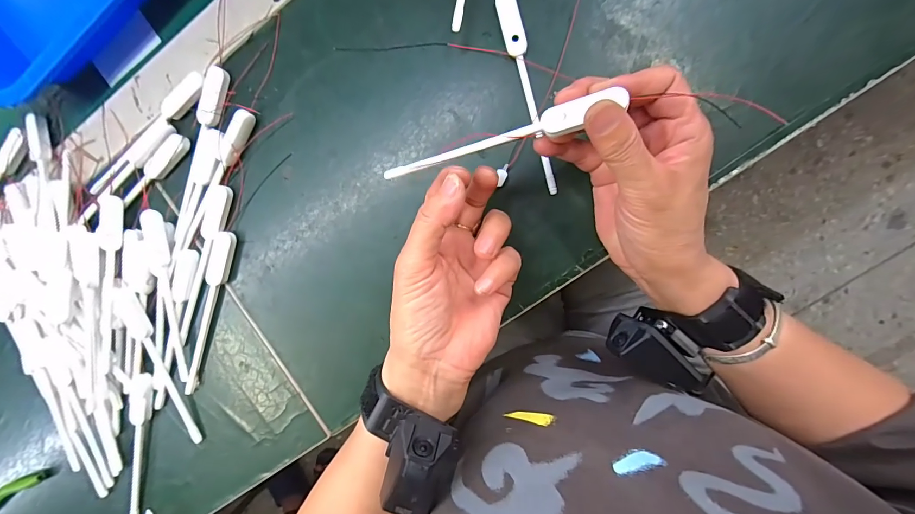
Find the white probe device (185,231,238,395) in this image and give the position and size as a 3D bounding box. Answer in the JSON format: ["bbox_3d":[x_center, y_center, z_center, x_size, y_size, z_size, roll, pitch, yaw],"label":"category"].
[{"bbox_3d":[-0.210,0.048,0.329,0.016,0.005,0.143,19,98,2],"label":"white probe device"}]

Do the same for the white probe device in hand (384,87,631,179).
[{"bbox_3d":[0.021,-0.067,0.228,0.142,0.007,0.015,-12,96,22],"label":"white probe device in hand"}]

